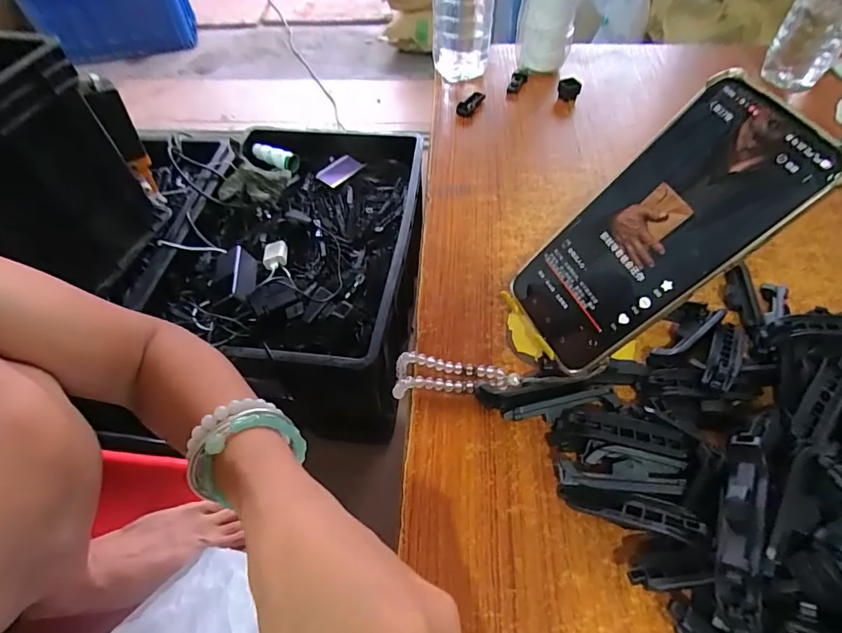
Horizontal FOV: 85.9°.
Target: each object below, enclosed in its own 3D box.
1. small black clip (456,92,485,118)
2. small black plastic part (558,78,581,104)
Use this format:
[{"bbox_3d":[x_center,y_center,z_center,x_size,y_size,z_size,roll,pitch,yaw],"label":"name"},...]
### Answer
[{"bbox_3d":[0.057,-0.240,0.517,0.014,0.017,0.043,30,60,23],"label":"small black clip"},{"bbox_3d":[0.170,-0.262,0.523,0.024,0.019,0.015,24,58,20],"label":"small black plastic part"}]

